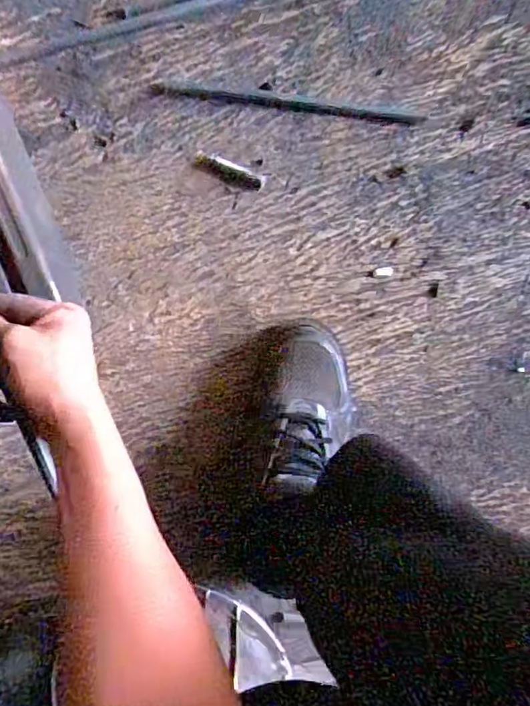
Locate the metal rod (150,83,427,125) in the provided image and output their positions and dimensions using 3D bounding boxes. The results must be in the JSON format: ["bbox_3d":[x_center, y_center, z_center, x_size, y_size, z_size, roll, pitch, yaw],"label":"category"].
[{"bbox_3d":[0.029,-0.264,0.558,0.284,0.006,0.014,5,94,-5],"label":"metal rod"}]

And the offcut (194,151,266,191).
[{"bbox_3d":[-0.037,-0.190,0.551,0.074,0.004,0.020,21,93,-6],"label":"offcut"}]

